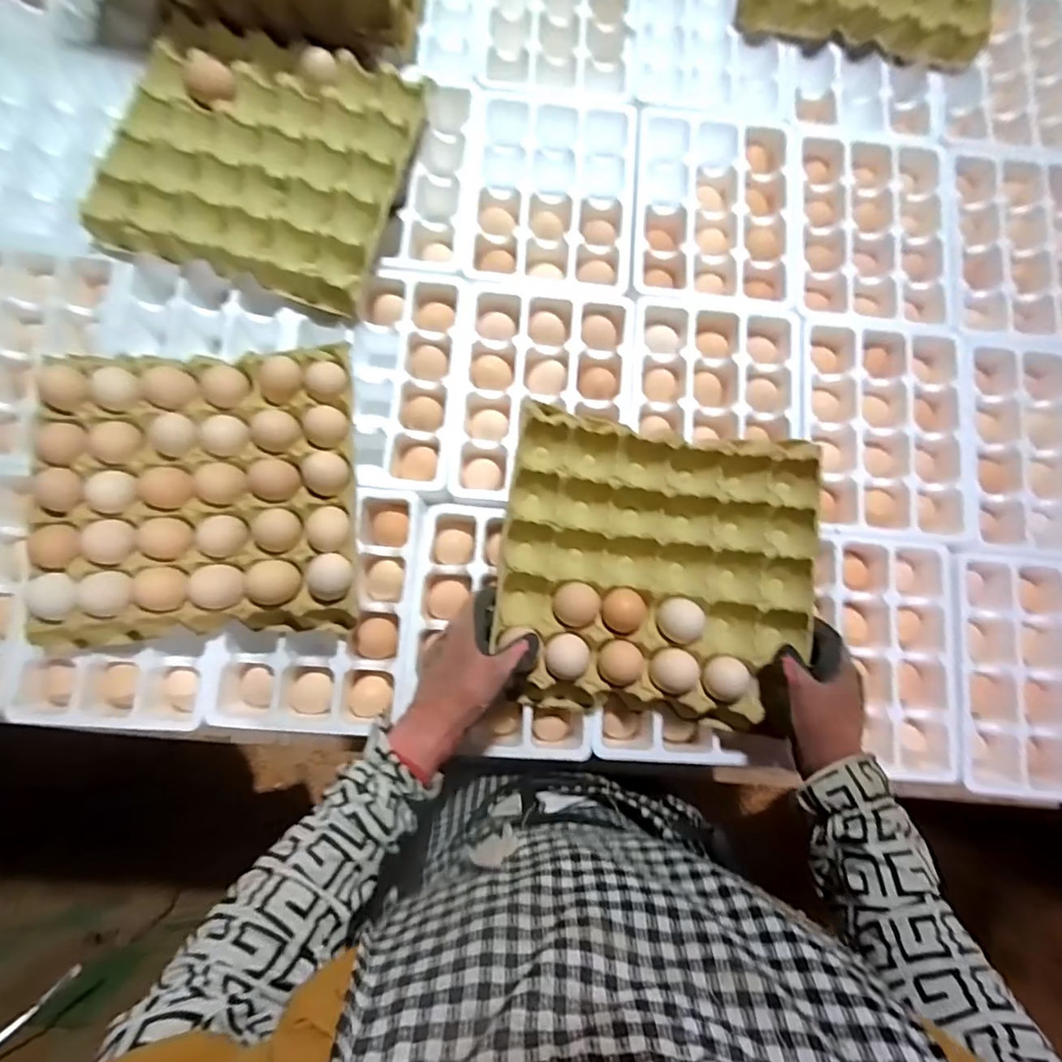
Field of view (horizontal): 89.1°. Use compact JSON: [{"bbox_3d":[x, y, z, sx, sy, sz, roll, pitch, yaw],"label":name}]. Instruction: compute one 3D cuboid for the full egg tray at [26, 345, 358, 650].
[{"bbox_3d":[-0.313,-0.033,0.526,0.284,0.057,0.265,-3,82,-2],"label":"full egg tray"}]

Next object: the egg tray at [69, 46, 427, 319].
[{"bbox_3d":[-0.281,-0.390,0.580,0.285,0.052,0.261,16,82,0],"label":"egg tray"}]

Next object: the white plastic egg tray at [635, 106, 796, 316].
[{"bbox_3d":[0.208,-0.367,0.631,0.180,0.038,0.237,3,80,-2],"label":"white plastic egg tray"}]

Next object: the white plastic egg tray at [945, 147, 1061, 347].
[{"bbox_3d":[0.578,-0.330,0.634,0.190,0.035,0.246,1,82,-2],"label":"white plastic egg tray"}]

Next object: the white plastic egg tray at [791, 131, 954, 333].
[{"bbox_3d":[0.393,-0.350,0.634,0.180,0.041,0.231,1,81,-2],"label":"white plastic egg tray"}]

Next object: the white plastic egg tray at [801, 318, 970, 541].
[{"bbox_3d":[0.385,-0.114,0.601,0.178,0.042,0.242,3,80,-2],"label":"white plastic egg tray"}]

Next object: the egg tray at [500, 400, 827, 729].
[{"bbox_3d":[0.121,0.032,0.526,0.293,0.049,0.275,8,82,-1],"label":"egg tray"}]

